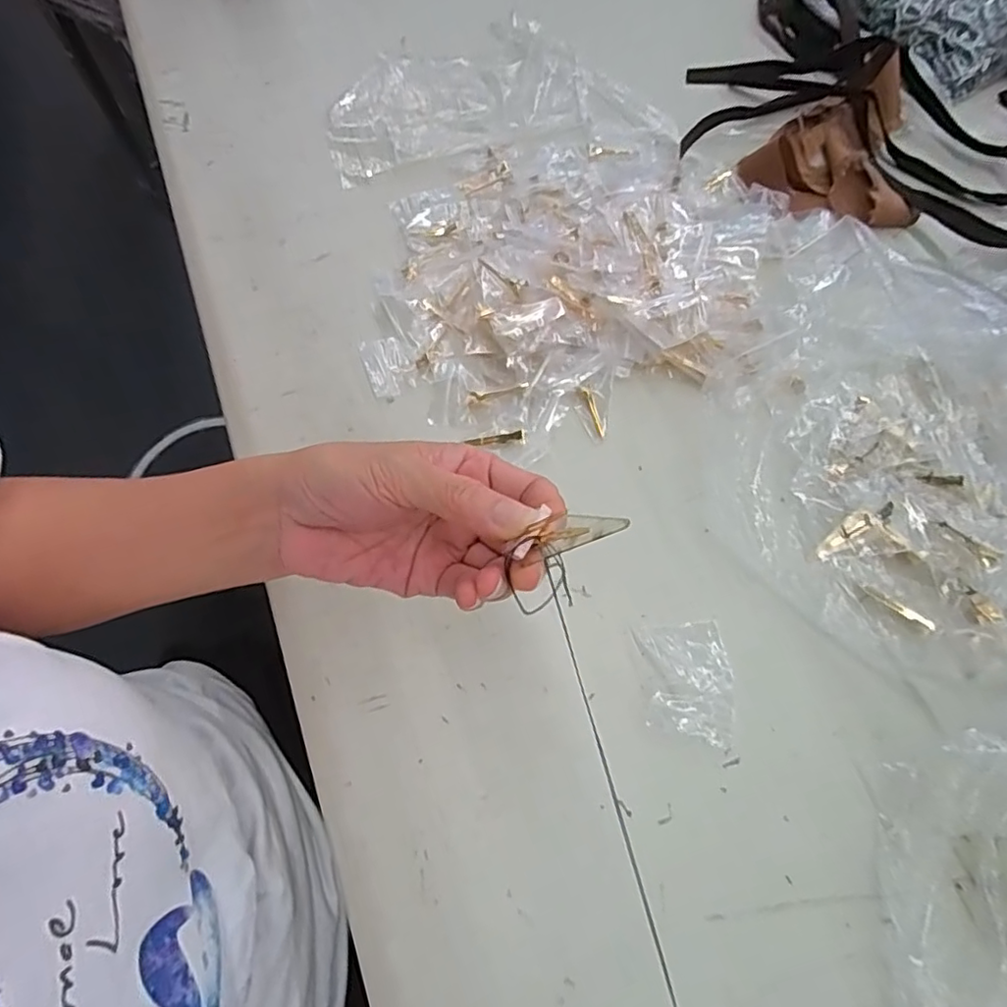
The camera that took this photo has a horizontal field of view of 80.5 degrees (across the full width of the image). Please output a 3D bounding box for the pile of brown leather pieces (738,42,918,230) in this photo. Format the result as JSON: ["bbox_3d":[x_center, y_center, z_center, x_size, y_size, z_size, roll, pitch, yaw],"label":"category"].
[{"bbox_3d":[0.269,-0.299,0.495,0.128,0.034,0.162,7,66,7],"label":"pile of brown leather pieces"}]

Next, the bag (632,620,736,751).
[{"bbox_3d":[0.104,0.099,0.333,0.049,0.014,0.066,-2,66,3],"label":"bag"}]

